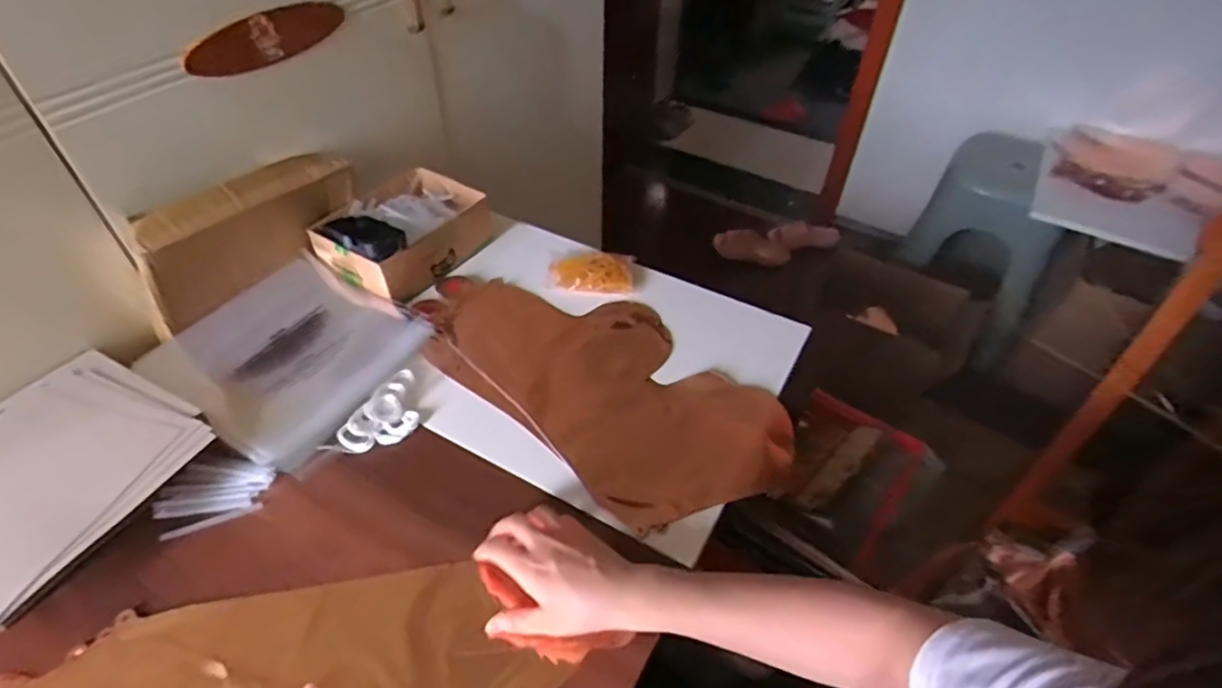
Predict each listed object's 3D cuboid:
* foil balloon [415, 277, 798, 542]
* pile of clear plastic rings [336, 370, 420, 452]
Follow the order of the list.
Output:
[{"bbox_3d":[-0.021,0.027,0.664,0.420,0.014,0.209,34,53,27],"label":"foil balloon"},{"bbox_3d":[-0.222,0.072,0.619,0.061,0.015,0.098,23,49,19],"label":"pile of clear plastic rings"}]

